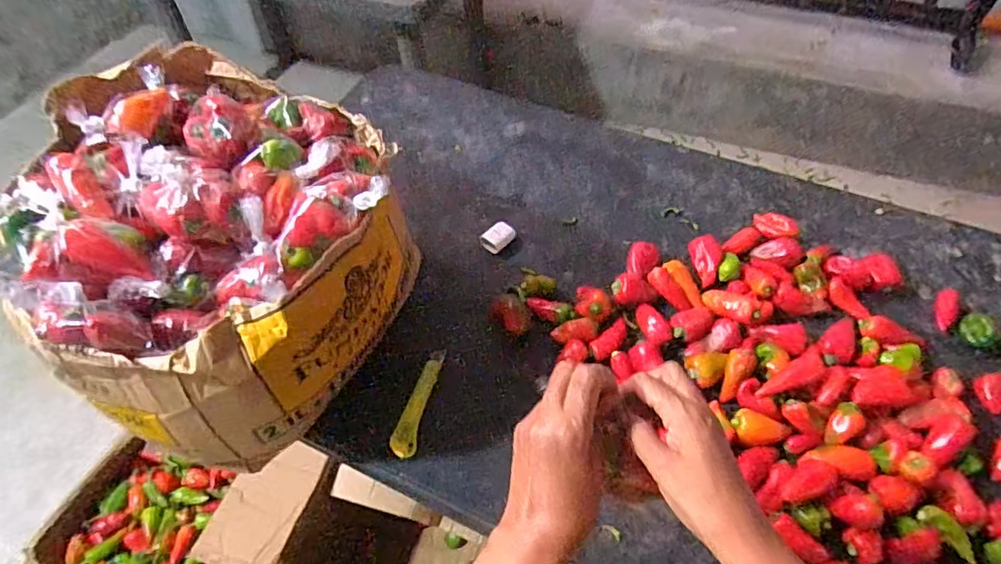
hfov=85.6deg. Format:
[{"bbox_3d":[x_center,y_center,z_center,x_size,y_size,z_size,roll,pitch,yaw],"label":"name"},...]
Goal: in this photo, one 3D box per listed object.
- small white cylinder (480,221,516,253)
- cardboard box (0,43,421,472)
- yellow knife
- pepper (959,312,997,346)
[{"bbox_3d":[-0.004,-0.071,0.860,0.047,0.026,0.042,-35,60,-22],"label":"small white cylinder"},{"bbox_3d":[-0.331,-0.029,0.660,0.380,0.294,0.389,26,58,19],"label":"cardboard box"},{"bbox_3d":[-0.106,0.153,0.704,0.032,0.013,0.151,9,54,8],"label":"yellow knife"},{"bbox_3d":[0.656,0.064,0.740,0.032,0.034,0.042,-29,58,-18],"label":"pepper"}]

